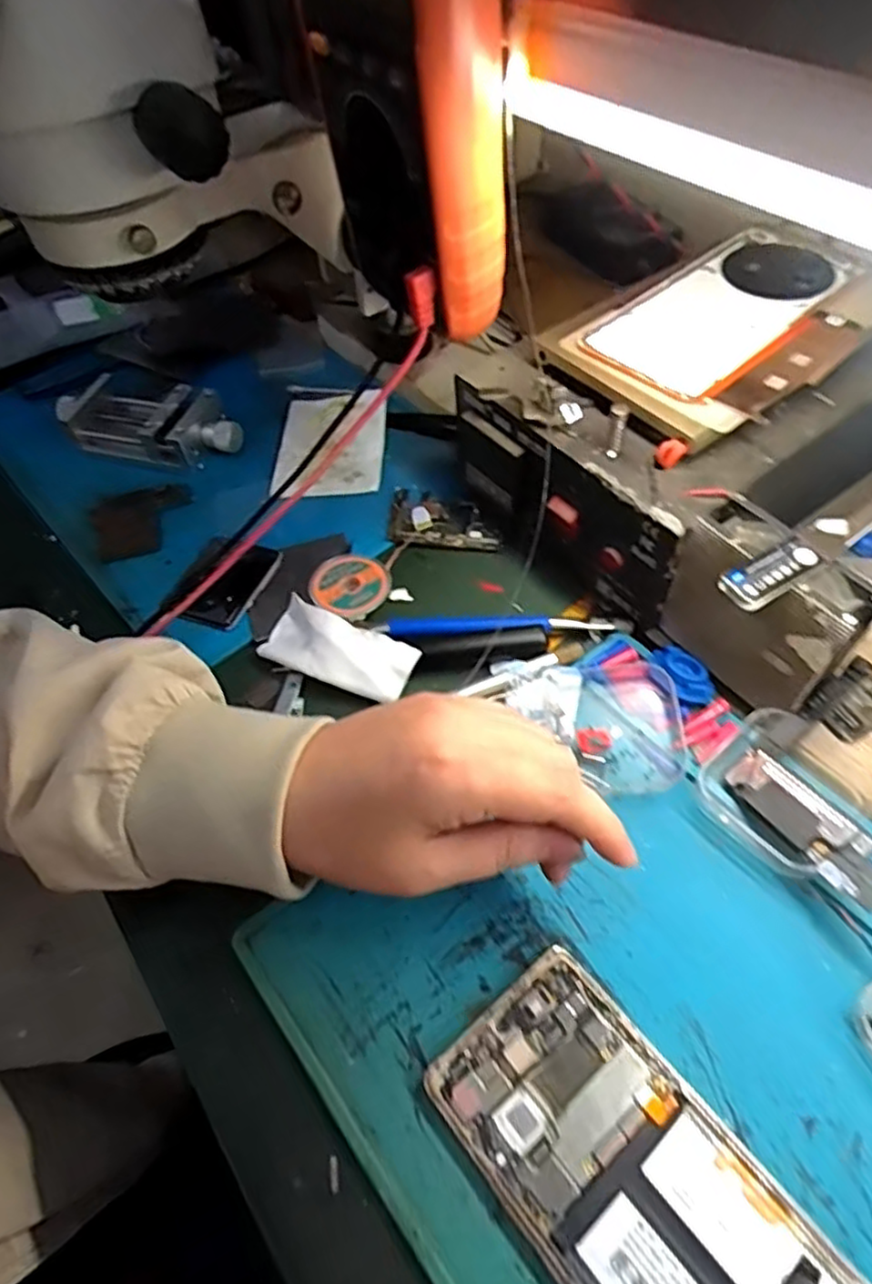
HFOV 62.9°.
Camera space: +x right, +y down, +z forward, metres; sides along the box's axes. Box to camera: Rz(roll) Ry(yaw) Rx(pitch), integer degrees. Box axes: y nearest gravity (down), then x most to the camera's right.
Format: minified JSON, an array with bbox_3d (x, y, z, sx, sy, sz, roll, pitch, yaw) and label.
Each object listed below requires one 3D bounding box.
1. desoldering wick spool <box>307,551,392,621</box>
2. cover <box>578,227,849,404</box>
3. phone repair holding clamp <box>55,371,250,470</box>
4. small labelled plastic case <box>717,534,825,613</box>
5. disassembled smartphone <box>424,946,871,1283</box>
[{"bbox_3d":[-0.050,-0.032,0.415,0.045,0.017,0.043,-3,54,4],"label":"desoldering wick spool"},{"bbox_3d":[0.156,-0.178,0.385,0.158,0.009,0.078,-38,61,-21],"label":"cover"},{"bbox_3d":[-0.205,-0.157,0.506,0.130,0.029,0.051,12,56,15],"label":"phone repair holding clamp"},{"bbox_3d":[0.141,-0.029,0.298,0.044,0.008,0.019,-27,56,-13],"label":"small labelled plastic case"},{"bbox_3d":[0.075,0.194,0.243,0.075,0.010,0.161,-36,58,-19],"label":"disassembled smartphone"}]

